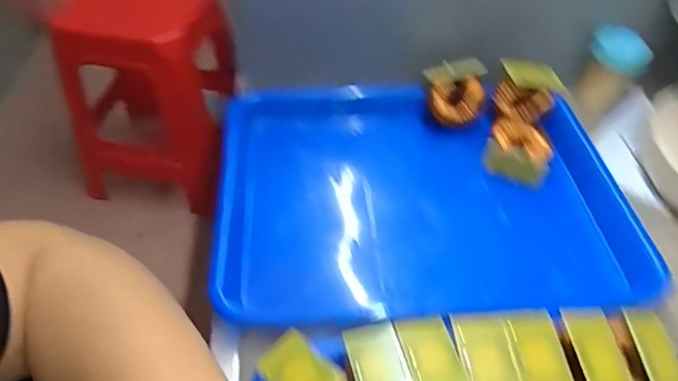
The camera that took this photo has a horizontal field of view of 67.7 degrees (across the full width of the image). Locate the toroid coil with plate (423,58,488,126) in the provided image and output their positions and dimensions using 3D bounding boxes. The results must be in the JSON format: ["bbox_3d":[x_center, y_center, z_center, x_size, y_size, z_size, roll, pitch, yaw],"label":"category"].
[{"bbox_3d":[0.111,-0.092,0.477,0.052,0.057,0.021,-11,12,15],"label":"toroid coil with plate"}]

